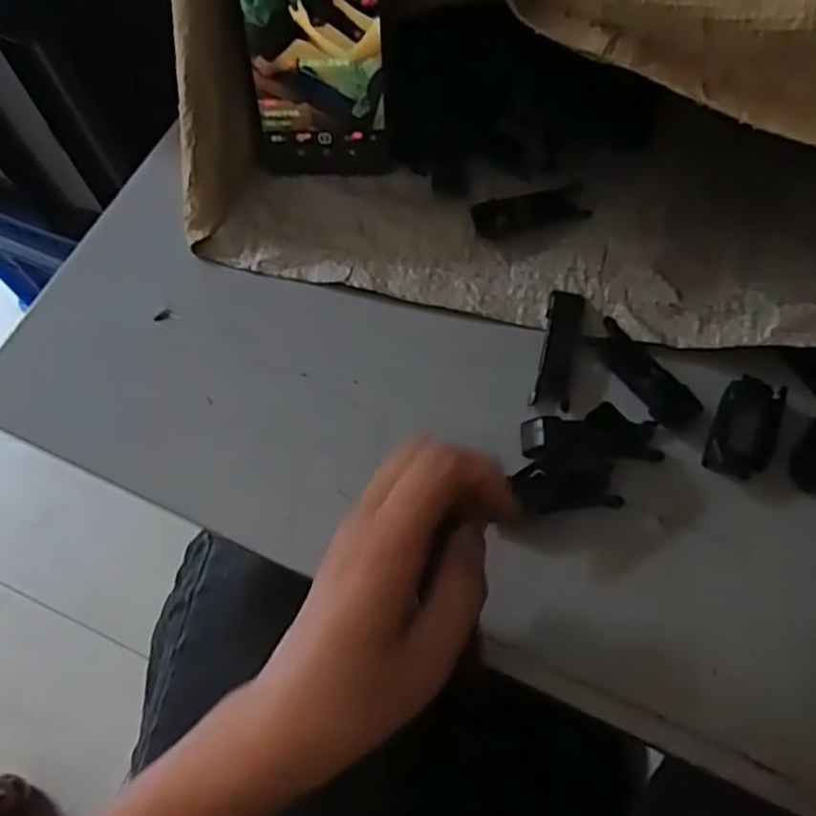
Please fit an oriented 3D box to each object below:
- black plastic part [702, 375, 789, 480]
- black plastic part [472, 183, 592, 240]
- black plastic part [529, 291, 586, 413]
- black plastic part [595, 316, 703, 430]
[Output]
[{"bbox_3d":[0.166,0.009,0.348,0.027,0.009,0.051,22,71,11],"label":"black plastic part"},{"bbox_3d":[0.069,-0.112,0.402,0.064,0.009,0.020,-12,66,-3],"label":"black plastic part"},{"bbox_3d":[0.079,-0.032,0.372,0.019,0.010,0.068,11,67,7],"label":"black plastic part"},{"bbox_3d":[0.120,-0.018,0.361,0.019,0.007,0.065,-35,71,-10],"label":"black plastic part"}]

